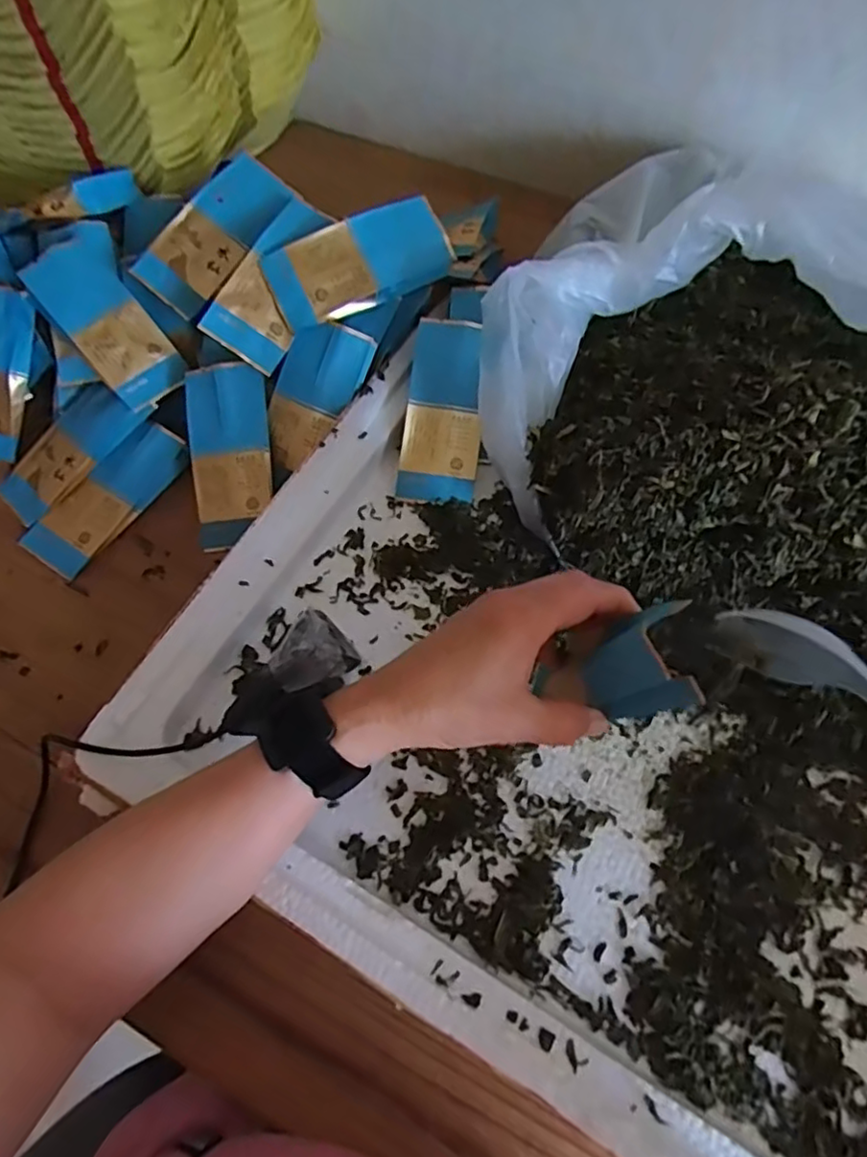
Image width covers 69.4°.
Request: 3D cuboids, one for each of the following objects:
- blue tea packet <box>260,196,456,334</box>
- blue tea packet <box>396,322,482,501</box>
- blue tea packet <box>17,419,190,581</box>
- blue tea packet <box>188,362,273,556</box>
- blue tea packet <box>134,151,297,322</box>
[{"bbox_3d":[-0.052,-0.223,0.441,0.125,0.018,0.056,-25,99,-6],"label":"blue tea packet"},{"bbox_3d":[0.008,-0.119,0.448,0.053,0.014,0.125,6,90,4],"label":"blue tea packet"},{"bbox_3d":[-0.242,-0.062,0.465,0.052,0.019,0.128,34,71,15],"label":"blue tea packet"},{"bbox_3d":[-0.147,-0.087,0.455,0.057,0.018,0.127,0,92,1],"label":"blue tea packet"},{"bbox_3d":[-0.164,-0.260,0.471,0.055,0.012,0.126,38,86,-11],"label":"blue tea packet"}]

